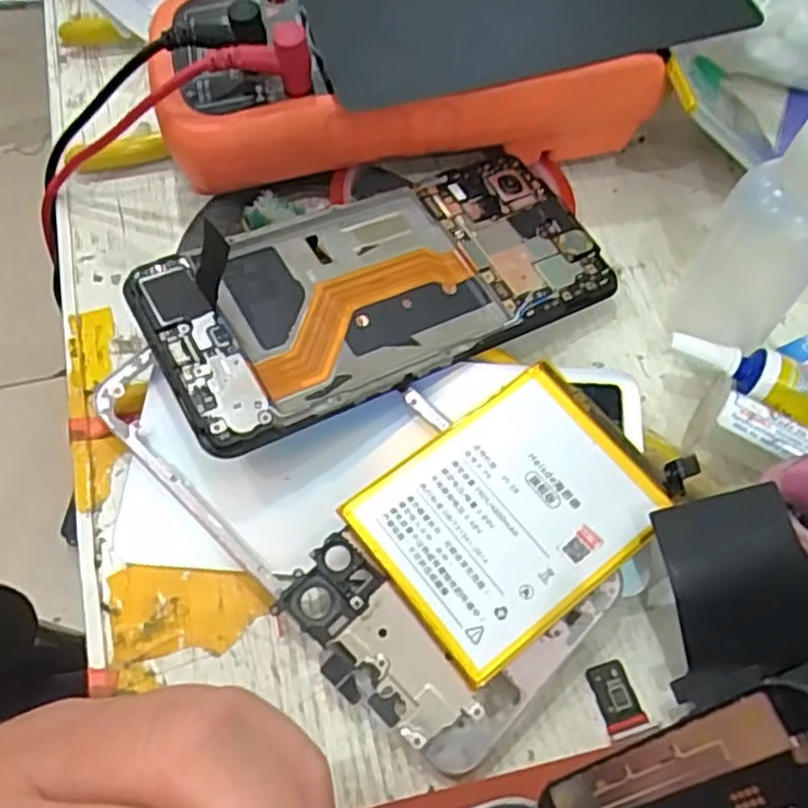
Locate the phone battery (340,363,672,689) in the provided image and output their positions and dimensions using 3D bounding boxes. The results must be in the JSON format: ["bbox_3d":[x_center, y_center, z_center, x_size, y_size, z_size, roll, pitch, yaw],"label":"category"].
[{"bbox_3d":[0.030,0.030,0.214,0.076,0.008,0.058,-33,66,-21],"label":"phone battery"}]

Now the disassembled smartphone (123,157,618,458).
[{"bbox_3d":[-0.005,-0.038,0.248,0.150,0.008,0.069,-24,67,-22],"label":"disassembled smartphone"}]

